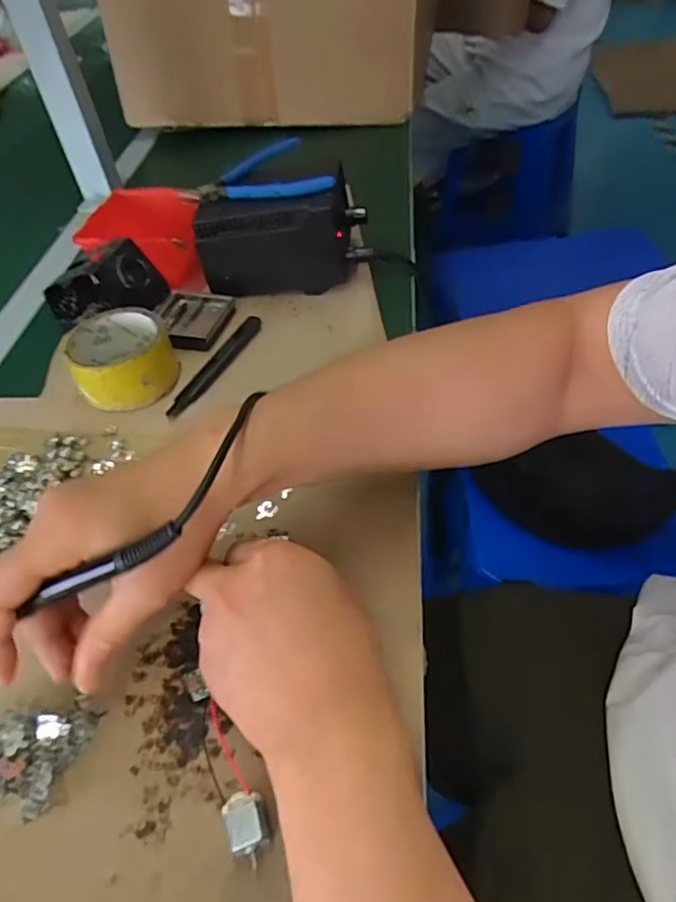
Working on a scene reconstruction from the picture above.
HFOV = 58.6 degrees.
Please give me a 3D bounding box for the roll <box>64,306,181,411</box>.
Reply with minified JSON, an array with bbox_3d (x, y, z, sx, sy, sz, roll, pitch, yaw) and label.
[{"bbox_3d":[-0.184,-0.082,0.514,0.081,0.043,0.086,-3,48,3],"label":"roll"}]

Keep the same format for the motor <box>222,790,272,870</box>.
[{"bbox_3d":[-0.042,0.180,0.287,0.019,0.013,0.029,-18,49,-10],"label":"motor"}]

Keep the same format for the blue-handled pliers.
[{"bbox_3d":[-0.072,-0.283,0.606,0.148,0.026,0.106,7,49,14],"label":"blue-handled pliers"}]

